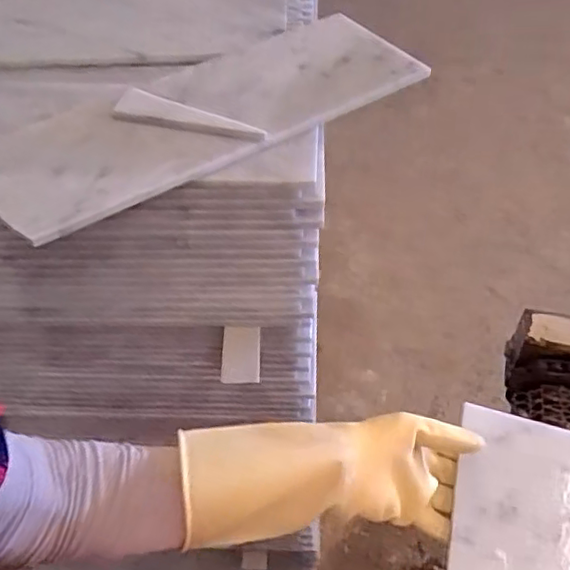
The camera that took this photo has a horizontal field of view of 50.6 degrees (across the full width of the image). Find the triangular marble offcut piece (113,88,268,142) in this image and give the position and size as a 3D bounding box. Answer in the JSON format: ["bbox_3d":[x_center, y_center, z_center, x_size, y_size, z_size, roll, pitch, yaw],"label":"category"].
[{"bbox_3d":[-0.094,-0.154,0.572,0.160,0.008,0.041,22,54,20],"label":"triangular marble offcut piece"}]

